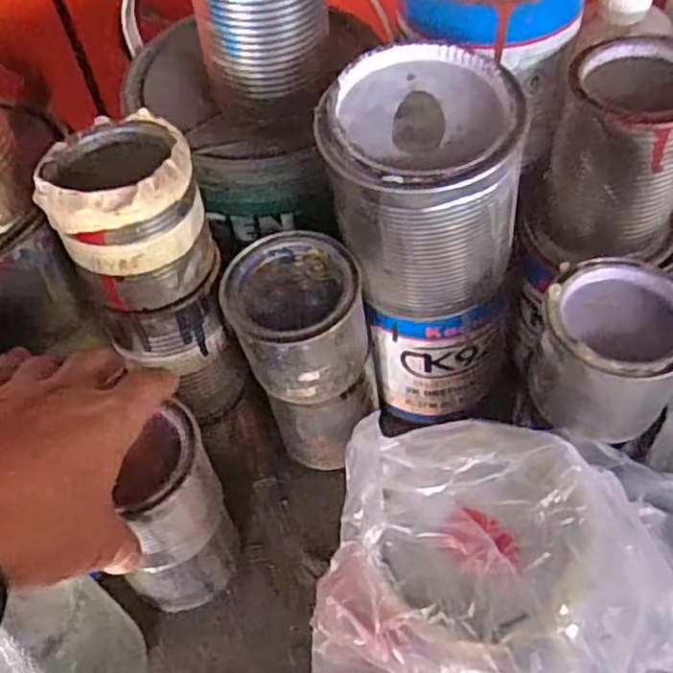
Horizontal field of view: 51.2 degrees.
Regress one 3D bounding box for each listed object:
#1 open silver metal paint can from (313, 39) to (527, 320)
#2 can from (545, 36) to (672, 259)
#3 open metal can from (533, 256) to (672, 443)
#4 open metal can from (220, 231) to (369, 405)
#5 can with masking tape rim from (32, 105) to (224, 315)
[{"bbox_3d":[0.043,-0.077,0.374,0.094,0.113,0.087,-2,54,3],"label":"open silver metal paint can"},{"bbox_3d":[0.158,-0.101,0.388,0.072,0.096,0.073,-2,54,3],"label":"can"},{"bbox_3d":[0.142,0.008,0.367,0.069,0.067,0.070,-2,54,3],"label":"open metal can"},{"bbox_3d":[-0.023,-0.010,0.400,0.071,0.065,0.072,-2,54,3],"label":"open metal can"},{"bbox_3d":[-0.106,-0.065,0.359,0.074,0.074,0.072,-24,56,-13],"label":"can with masking tape rim"}]

